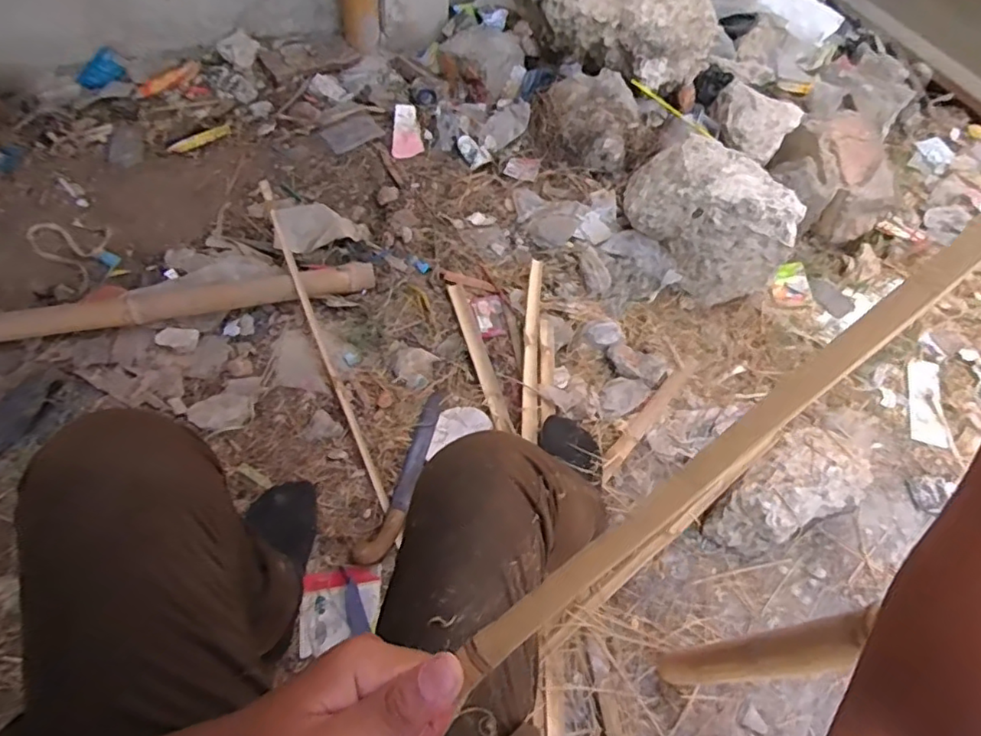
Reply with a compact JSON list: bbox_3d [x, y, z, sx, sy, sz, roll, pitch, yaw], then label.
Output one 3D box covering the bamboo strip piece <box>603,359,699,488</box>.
[{"bbox_3d":[0.292,0.085,1.063,0.033,0.014,0.335,42,61,8],"label":"bamboo strip piece"}]

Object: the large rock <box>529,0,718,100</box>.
[{"bbox_3d":[0.281,-0.821,1.322,0.465,0.168,0.217,26,59,11],"label":"large rock"}]

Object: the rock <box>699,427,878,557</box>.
[{"bbox_3d":[0.507,0.199,0.982,0.296,0.095,0.121,-34,67,-24],"label":"rock"}]

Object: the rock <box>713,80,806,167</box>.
[{"bbox_3d":[0.593,-0.571,1.347,0.194,0.092,0.142,38,62,17],"label":"rock"}]

